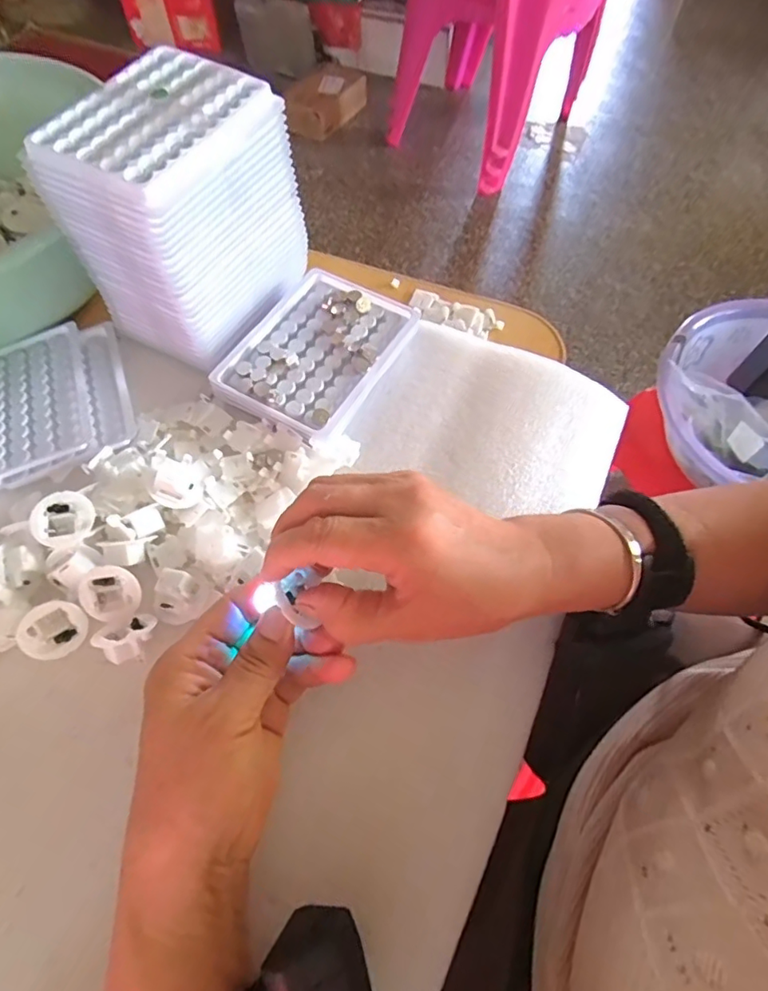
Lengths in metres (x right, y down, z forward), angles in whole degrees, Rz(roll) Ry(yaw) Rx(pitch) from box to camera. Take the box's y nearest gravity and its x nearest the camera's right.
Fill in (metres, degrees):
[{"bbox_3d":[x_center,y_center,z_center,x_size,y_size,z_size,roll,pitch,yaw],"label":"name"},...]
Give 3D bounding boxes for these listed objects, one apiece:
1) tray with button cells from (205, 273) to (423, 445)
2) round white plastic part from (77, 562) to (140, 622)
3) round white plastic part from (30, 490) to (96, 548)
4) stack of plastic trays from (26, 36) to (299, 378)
[{"bbox_3d":[-0.051,-0.106,0.381,0.107,0.018,0.129,28,65,11],"label":"tray with button cells"},{"bbox_3d":[-0.153,0.054,0.304,0.032,0.016,0.032,-1,102,-5],"label":"round white plastic part"},{"bbox_3d":[-0.185,0.014,0.307,0.031,0.010,0.032,1,63,-2],"label":"round white plastic part"},{"bbox_3d":[-0.129,-0.188,0.358,0.094,0.127,0.127,27,64,10],"label":"stack of plastic trays"}]

